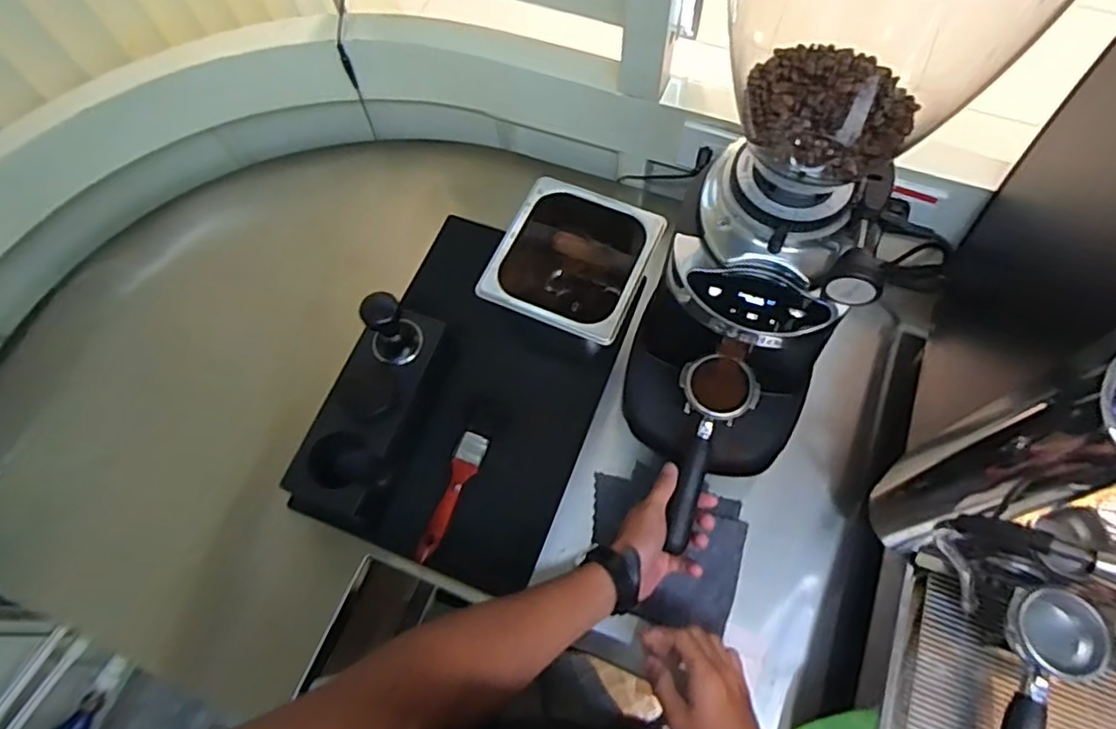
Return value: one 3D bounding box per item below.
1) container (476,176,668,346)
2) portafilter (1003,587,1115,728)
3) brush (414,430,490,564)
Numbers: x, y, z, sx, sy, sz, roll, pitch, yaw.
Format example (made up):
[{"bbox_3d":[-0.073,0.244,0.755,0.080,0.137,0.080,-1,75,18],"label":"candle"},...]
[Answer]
[{"bbox_3d":[0.021,-0.096,0.778,0.162,0.152,0.176,21,70,11],"label":"container"},{"bbox_3d":[0.371,0.282,0.509,0.072,0.049,0.208,30,72,14],"label":"portafilter"},{"bbox_3d":[-0.125,0.155,0.748,0.034,0.018,0.160,19,69,10],"label":"brush"}]

